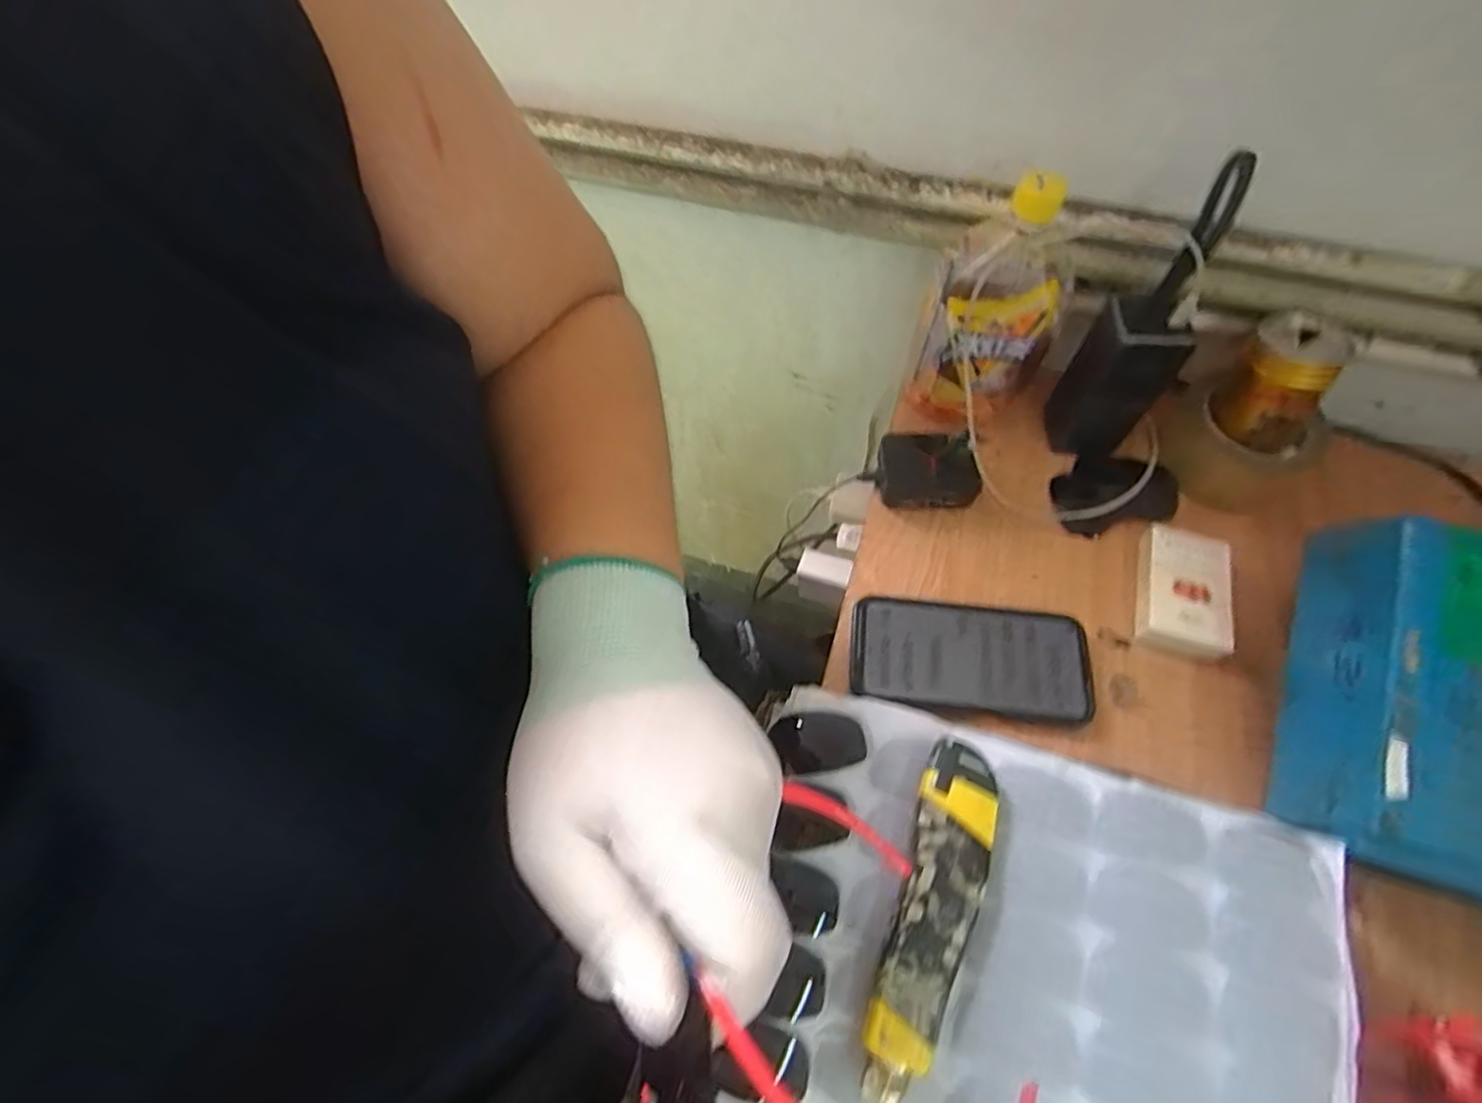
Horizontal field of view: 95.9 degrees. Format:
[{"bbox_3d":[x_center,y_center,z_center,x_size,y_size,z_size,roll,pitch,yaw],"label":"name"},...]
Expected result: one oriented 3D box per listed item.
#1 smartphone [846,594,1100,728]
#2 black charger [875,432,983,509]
[{"bbox_3d":[0.162,0.076,0.474,0.161,0.018,0.077,8,62,6],"label":"smartphone"},{"bbox_3d":[0.149,-0.064,0.531,0.074,0.036,0.053,-2,62,1],"label":"black charger"}]

